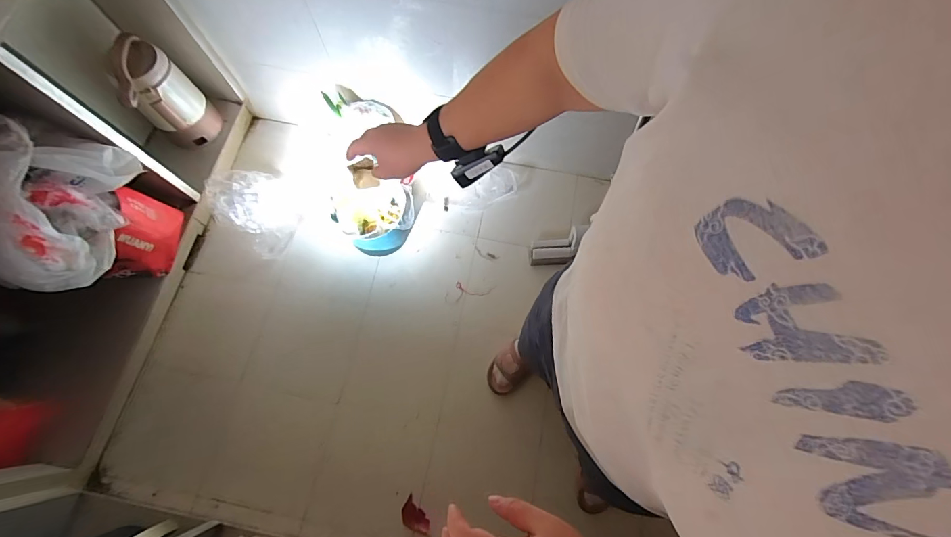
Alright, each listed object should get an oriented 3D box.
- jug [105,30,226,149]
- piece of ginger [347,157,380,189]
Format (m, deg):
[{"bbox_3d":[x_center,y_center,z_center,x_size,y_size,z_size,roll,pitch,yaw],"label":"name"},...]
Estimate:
[{"bbox_3d":[-0.879,-0.483,1.149,0.160,0.327,0.154,-40,75,-11],"label":"jug"},{"bbox_3d":[-0.171,-0.143,0.623,0.038,0.034,0.037,-16,72,-4],"label":"piece of ginger"}]

